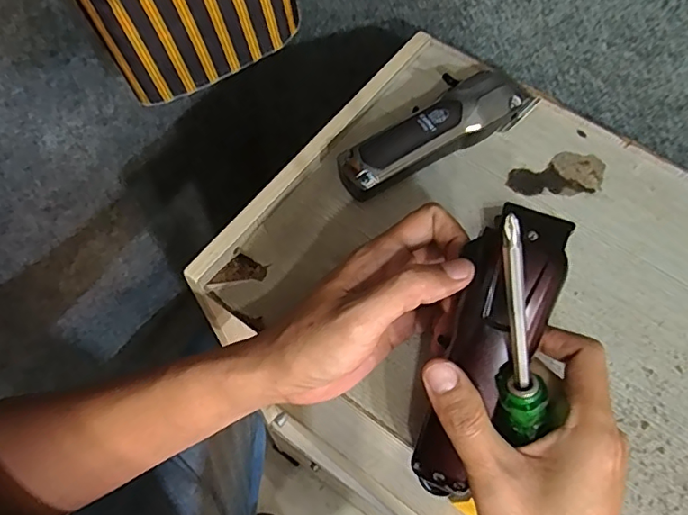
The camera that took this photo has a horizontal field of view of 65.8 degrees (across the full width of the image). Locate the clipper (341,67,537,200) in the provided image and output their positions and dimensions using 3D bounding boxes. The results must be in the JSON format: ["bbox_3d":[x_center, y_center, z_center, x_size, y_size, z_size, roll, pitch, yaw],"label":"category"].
[{"bbox_3d":[0.070,-0.098,0.400,0.165,0.042,0.040,-29,68,-17],"label":"clipper"}]

